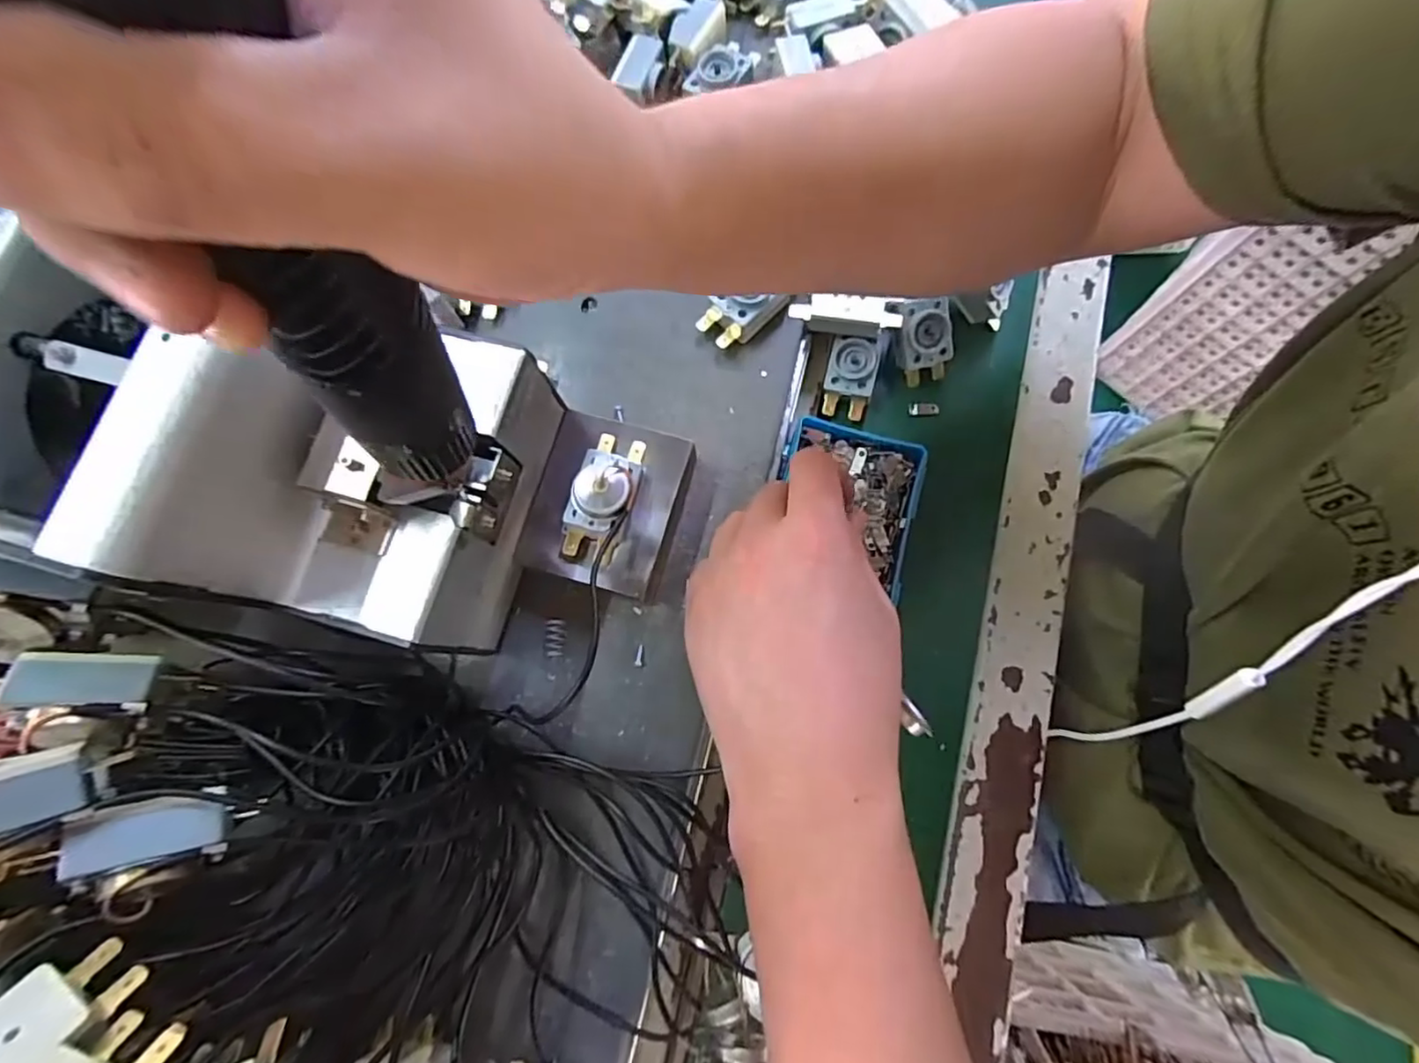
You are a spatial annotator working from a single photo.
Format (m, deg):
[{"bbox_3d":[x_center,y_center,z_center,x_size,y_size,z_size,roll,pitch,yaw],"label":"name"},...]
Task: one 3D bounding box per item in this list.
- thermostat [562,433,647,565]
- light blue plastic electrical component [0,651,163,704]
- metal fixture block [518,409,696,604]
[{"bbox_3d":[-0.048,-0.017,0.287,0.028,0.020,0.060,19,78,5],"label":"thermostat"},{"bbox_3d":[-0.205,0.047,0.204,0.037,0.004,0.018,6,50,-20],"label":"light blue plastic electrical component"},{"bbox_3d":[-0.048,-0.011,0.306,0.067,0.028,0.079,15,77,5],"label":"metal fixture block"}]

